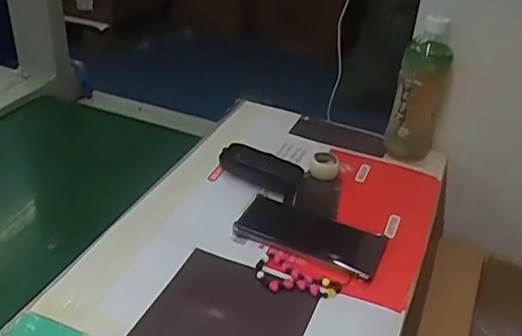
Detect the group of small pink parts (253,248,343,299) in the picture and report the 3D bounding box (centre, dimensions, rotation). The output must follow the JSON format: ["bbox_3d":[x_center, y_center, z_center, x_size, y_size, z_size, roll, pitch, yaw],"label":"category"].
[{"bbox_3d":[0.036,0.115,0.597,0.087,0.007,0.052,23,38,24],"label":"group of small pink parts"}]

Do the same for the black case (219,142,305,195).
[{"bbox_3d":[0.000,0.000,0.744,0.105,0.027,0.044,20,37,20],"label":"black case"}]

